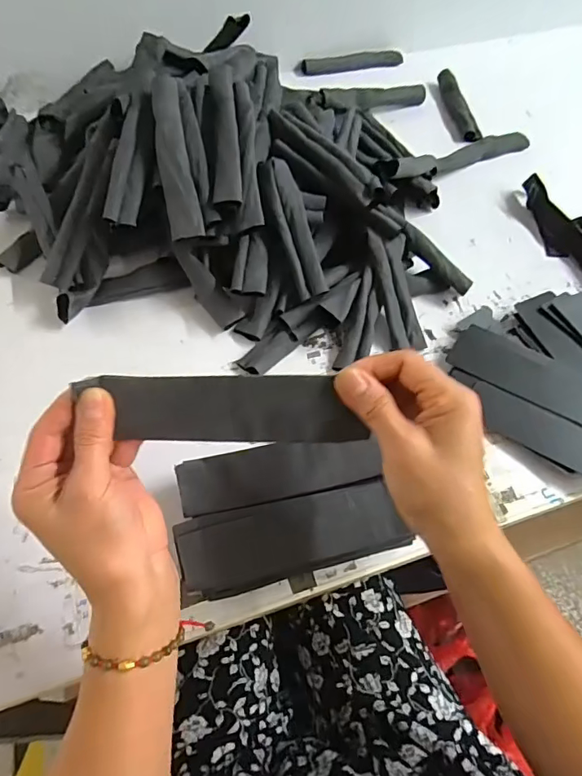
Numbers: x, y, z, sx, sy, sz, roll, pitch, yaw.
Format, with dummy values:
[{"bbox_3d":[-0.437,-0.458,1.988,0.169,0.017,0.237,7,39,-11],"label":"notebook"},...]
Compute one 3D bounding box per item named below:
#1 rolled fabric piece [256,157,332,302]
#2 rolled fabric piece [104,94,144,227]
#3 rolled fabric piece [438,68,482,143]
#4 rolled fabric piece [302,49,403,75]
[{"bbox_3d":[0.000,-0.181,0.547,0.037,0.018,0.165,-18,86,-12],"label":"rolled fabric piece"},{"bbox_3d":[-0.179,-0.249,0.537,0.032,0.012,0.141,5,86,3],"label":"rolled fabric piece"},{"bbox_3d":[0.278,-0.472,0.816,0.035,0.027,0.186,-3,57,-3],"label":"rolled fabric piece"},{"bbox_3d":[0.112,-0.598,0.902,0.183,0.027,0.029,-11,58,-8],"label":"rolled fabric piece"}]

